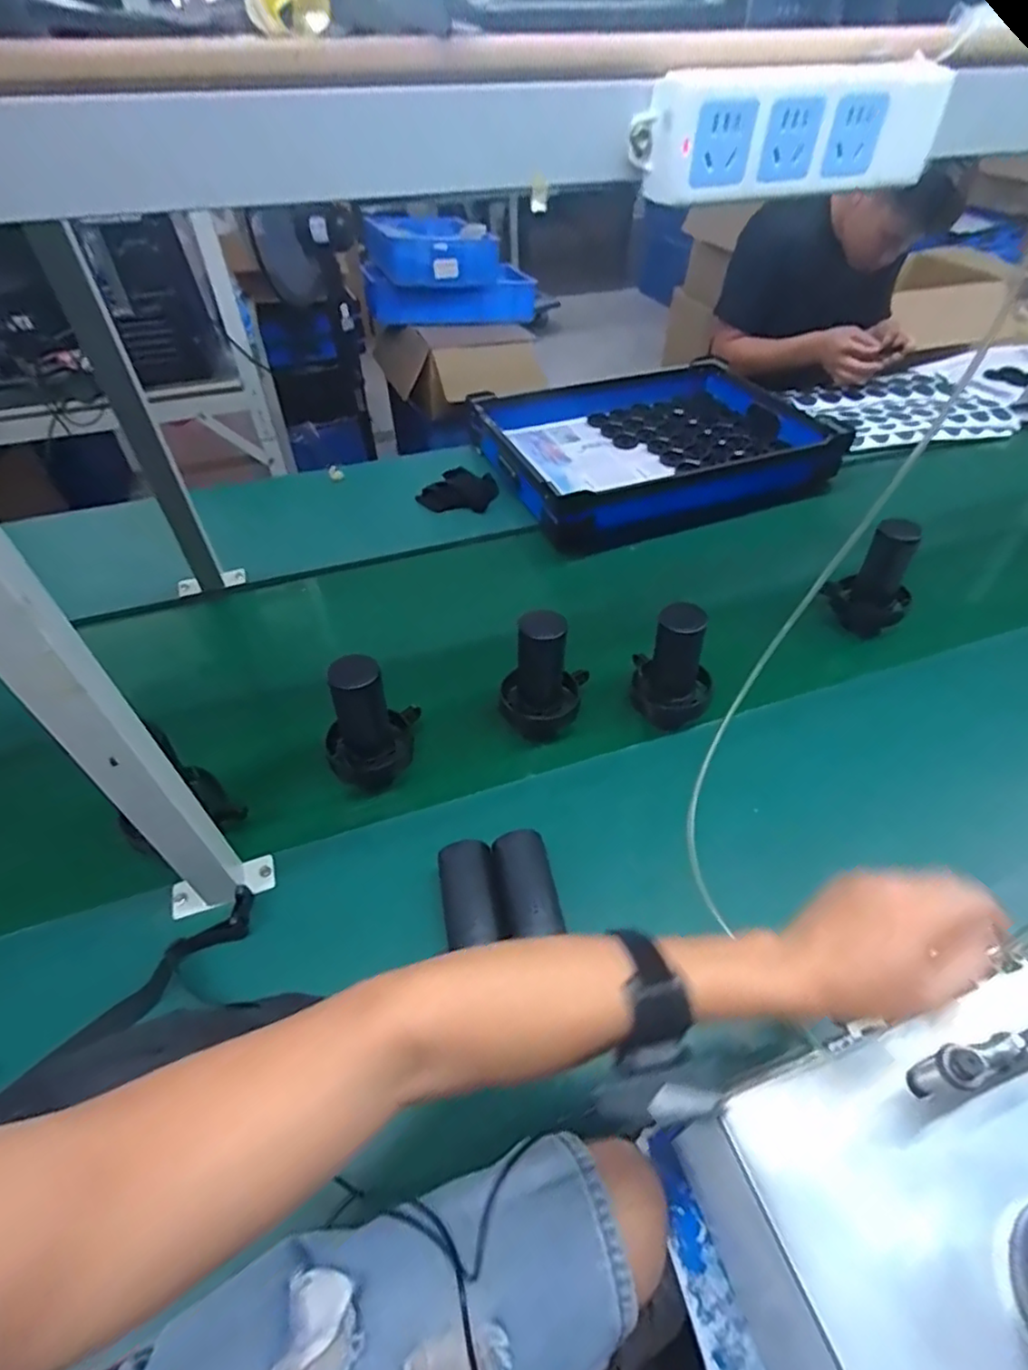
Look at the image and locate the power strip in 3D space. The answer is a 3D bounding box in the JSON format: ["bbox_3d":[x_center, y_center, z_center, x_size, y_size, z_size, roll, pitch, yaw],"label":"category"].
[{"bbox_3d":[0.153,-0.304,0.340,0.178,0.050,0.034,-18,50,-14],"label":"power strip"}]

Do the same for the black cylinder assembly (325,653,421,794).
[{"bbox_3d":[-0.158,0.037,0.685,0.112,0.151,0.086,-14,50,-11],"label":"black cylinder assembly"}]

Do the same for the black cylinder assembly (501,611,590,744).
[{"bbox_3d":[0.035,-0.016,0.731,0.104,0.180,0.083,1,48,2],"label":"black cylinder assembly"}]

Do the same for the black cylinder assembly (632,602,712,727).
[{"bbox_3d":[0.196,-0.036,0.740,0.092,0.133,0.090,9,49,9],"label":"black cylinder assembly"}]

